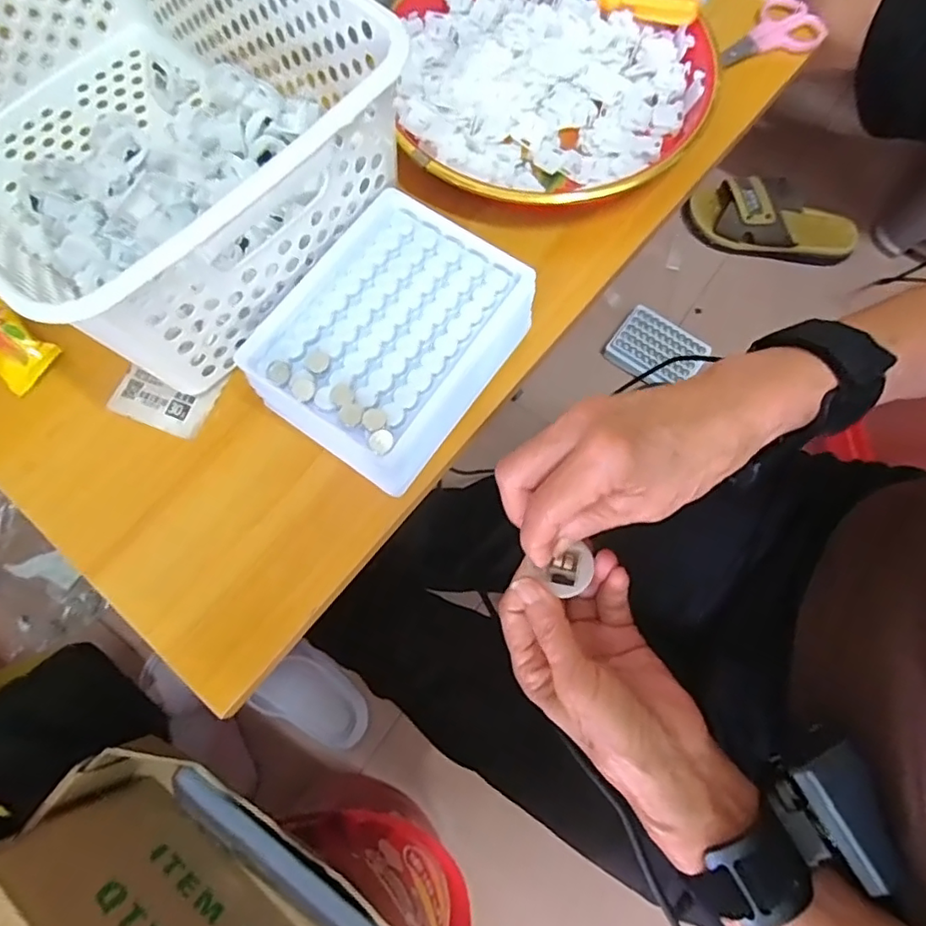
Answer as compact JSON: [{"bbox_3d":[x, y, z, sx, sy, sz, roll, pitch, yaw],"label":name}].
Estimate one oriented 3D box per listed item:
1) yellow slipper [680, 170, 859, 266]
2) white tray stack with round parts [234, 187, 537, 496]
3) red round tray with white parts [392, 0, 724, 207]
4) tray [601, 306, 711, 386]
[{"bbox_3d":[0.498,-0.392,0.920,0.266,0.061,0.111,13,74,4],"label":"yellow slipper"},{"bbox_3d":[-0.036,-0.065,0.313,0.110,0.051,0.135,33,76,9],"label":"white tray stack with round parts"},{"bbox_3d":[0.061,-0.256,0.378,0.200,0.027,0.213,0,73,0],"label":"red round tray with white parts"},{"bbox_3d":[0.290,-0.169,0.863,0.128,0.027,0.108,35,76,10],"label":"tray"}]

